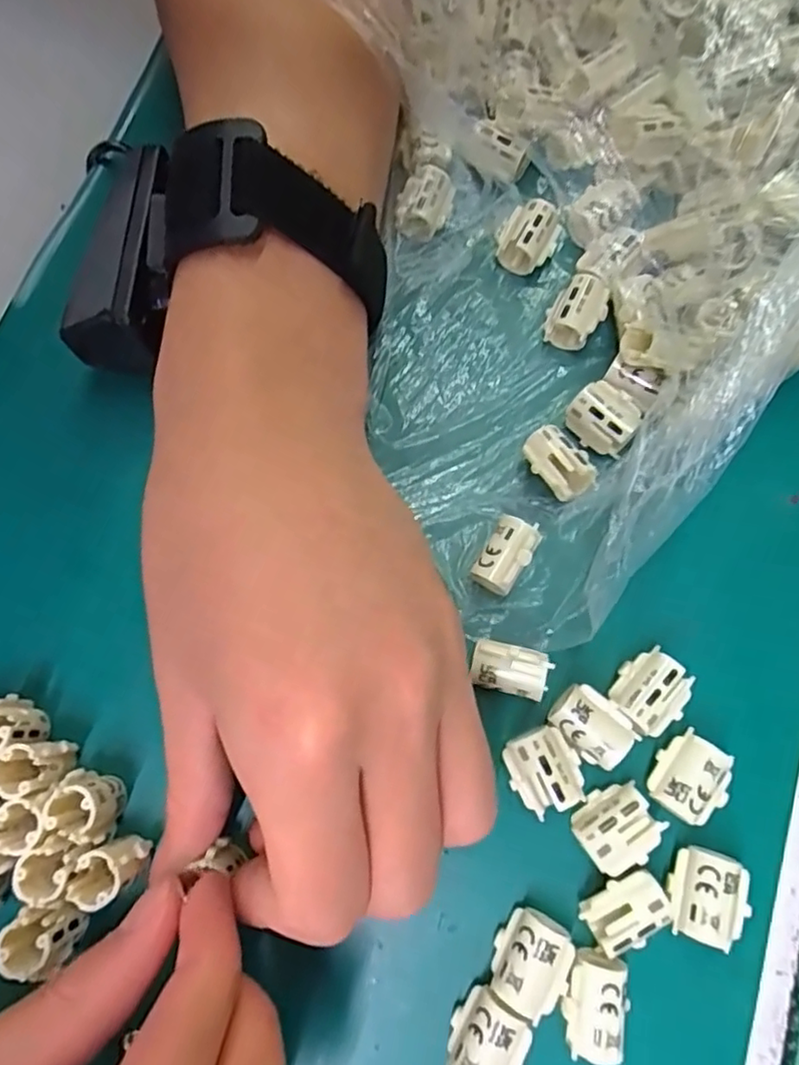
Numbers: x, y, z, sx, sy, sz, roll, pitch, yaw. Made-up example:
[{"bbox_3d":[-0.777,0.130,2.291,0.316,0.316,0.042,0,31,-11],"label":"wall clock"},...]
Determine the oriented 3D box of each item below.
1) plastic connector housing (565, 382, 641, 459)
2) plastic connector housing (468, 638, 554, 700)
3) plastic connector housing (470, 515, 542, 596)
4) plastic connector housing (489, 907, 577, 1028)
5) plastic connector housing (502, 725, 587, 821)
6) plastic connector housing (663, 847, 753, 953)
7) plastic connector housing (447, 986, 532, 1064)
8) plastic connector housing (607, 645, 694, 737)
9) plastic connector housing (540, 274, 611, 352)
[{"bbox_3d":[0.066,-0.037,0.200,0.021,0.013,0.017,34,80,9],"label":"plastic connector housing"},{"bbox_3d":[0.032,0.040,0.179,0.022,0.010,0.013,12,77,4],"label":"plastic connector housing"},{"bbox_3d":[0.032,0.007,0.189,0.013,0.016,0.022,29,79,8],"label":"plastic connector housing"},{"bbox_3d":[0.036,0.116,0.167,0.017,0.011,0.023,31,79,8],"label":"plastic connector housing"},{"bbox_3d":[0.042,0.068,0.177,0.019,0.010,0.022,-23,77,-4],"label":"plastic connector housing"},{"bbox_3d":[0.084,0.099,0.169,0.020,0.014,0.022,21,78,6],"label":"plastic connector housing"},{"bbox_3d":[0.023,0.136,0.164,0.018,0.013,0.021,34,80,9],"label":"plastic connector housing"},{"bbox_3d":[0.073,0.047,0.179,0.022,0.009,0.020,-38,79,-7],"label":"plastic connector housing"},{"bbox_3d":[0.060,-0.075,0.208,0.017,0.014,0.021,25,79,7],"label":"plastic connector housing"}]

